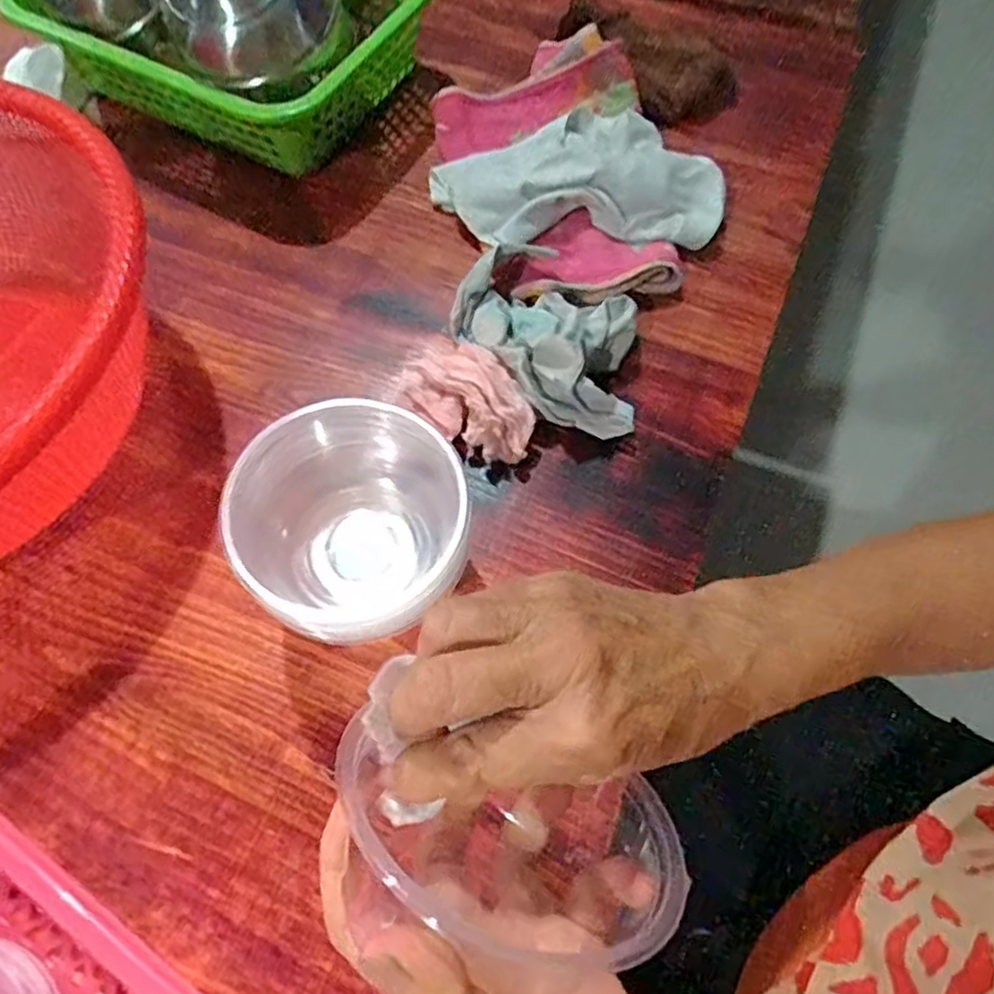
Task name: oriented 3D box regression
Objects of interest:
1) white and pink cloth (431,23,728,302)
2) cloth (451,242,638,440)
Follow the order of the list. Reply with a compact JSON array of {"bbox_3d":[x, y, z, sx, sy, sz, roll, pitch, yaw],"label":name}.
[{"bbox_3d":[0.050,-0.248,0.534,0.178,0.045,0.246,-26,67,-11],"label":"white and pink cloth"},{"bbox_3d":[0.040,-0.104,0.459,0.098,0.055,0.143,-33,68,-14],"label":"cloth"}]

